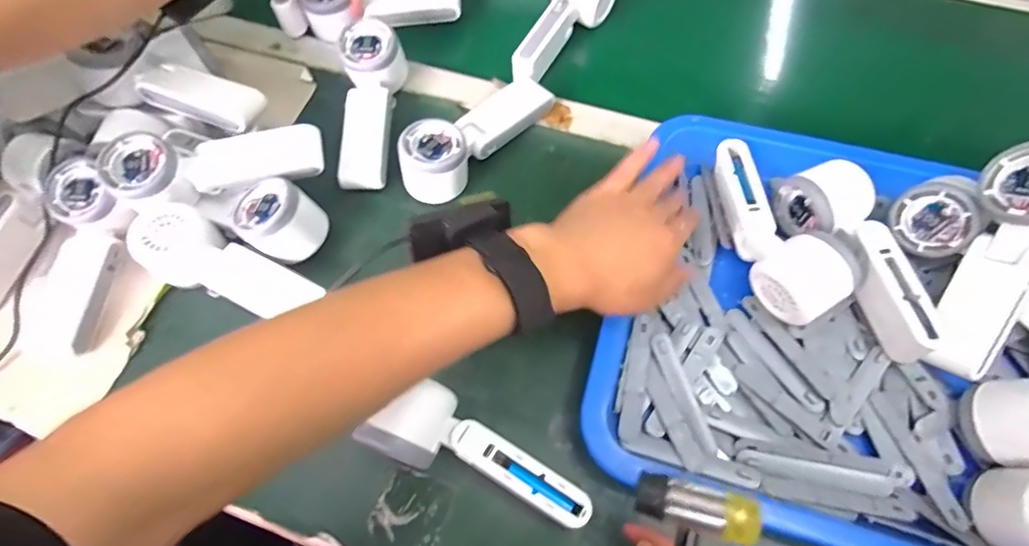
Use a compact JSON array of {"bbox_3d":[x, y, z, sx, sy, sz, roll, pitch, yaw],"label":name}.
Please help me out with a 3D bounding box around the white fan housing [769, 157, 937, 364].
[{"bbox_3d":[0.260,-0.011,0.394,0.056,0.044,0.159,-7,63,-2],"label":"white fan housing"}]

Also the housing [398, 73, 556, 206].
[{"bbox_3d":[-0.039,-0.133,0.472,0.063,0.045,0.175,34,68,17],"label":"housing"}]

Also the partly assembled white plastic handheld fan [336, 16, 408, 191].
[{"bbox_3d":[-0.141,-0.161,0.493,0.056,0.042,0.175,1,78,1],"label":"partly assembled white plastic handheld fan"}]

